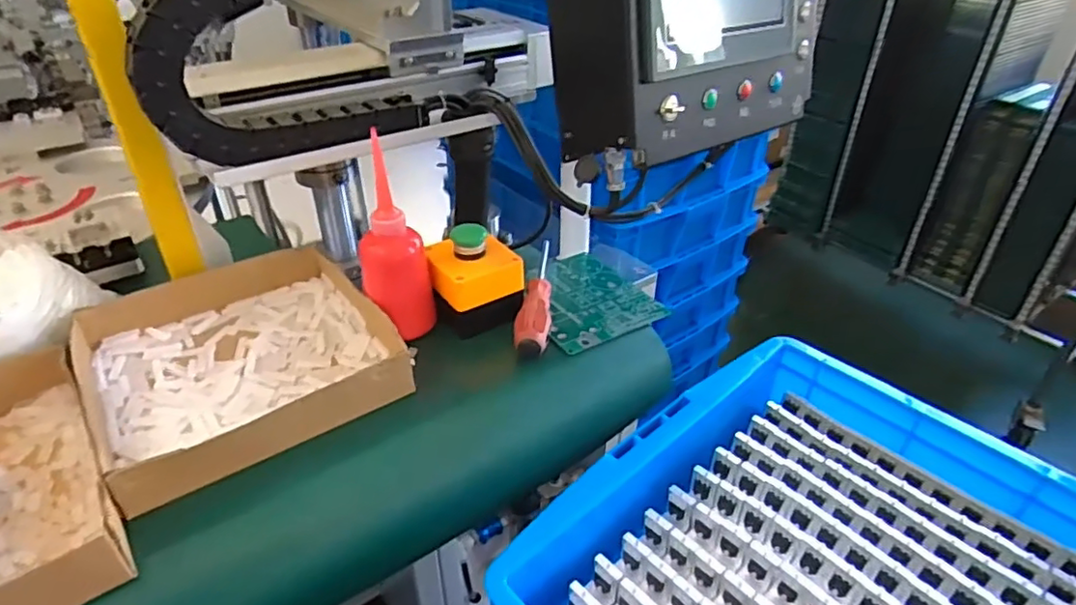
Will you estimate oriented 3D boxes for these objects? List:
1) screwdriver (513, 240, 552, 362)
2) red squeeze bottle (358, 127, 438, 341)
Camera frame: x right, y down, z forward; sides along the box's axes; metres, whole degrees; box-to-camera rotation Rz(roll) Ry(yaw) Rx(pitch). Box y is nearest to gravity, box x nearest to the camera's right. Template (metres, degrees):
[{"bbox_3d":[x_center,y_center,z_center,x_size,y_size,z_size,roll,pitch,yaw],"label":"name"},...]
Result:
[{"bbox_3d":[-0.001,-0.010,0.612,0.031,0.039,0.189,2,35,2],"label":"screwdriver"},{"bbox_3d":[-0.124,-0.047,0.535,0.060,0.165,0.055,-7,36,-11],"label":"red squeeze bottle"}]

